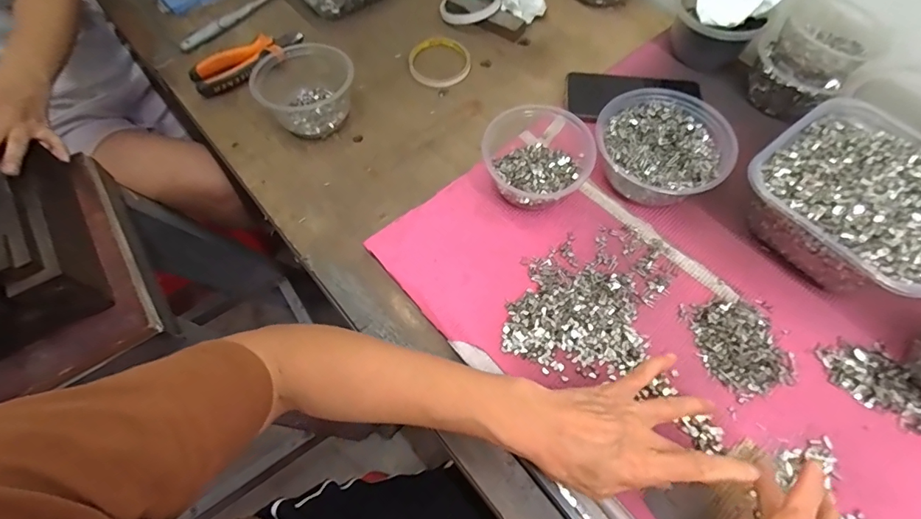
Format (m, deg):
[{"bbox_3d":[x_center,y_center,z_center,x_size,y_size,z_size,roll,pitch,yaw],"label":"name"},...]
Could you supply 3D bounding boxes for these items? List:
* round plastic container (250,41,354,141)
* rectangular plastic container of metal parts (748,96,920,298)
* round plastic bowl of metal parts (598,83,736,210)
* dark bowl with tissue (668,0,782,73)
[{"bbox_3d":[-0.185,-0.207,0.562,0.111,0.064,0.111,-1,62,1],"label":"round plastic container"},{"bbox_3d":[0.376,-0.054,0.439,0.172,0.077,0.170,-36,67,-16],"label":"rectangular plastic container of metal parts"},{"bbox_3d":[0.212,-0.116,0.493,0.129,0.057,0.130,-1,62,1],"label":"round plastic bowl of metal parts"},{"bbox_3d":[0.312,-0.289,0.562,0.105,0.089,0.088,15,64,10],"label":"dark bowl with tissue"}]

